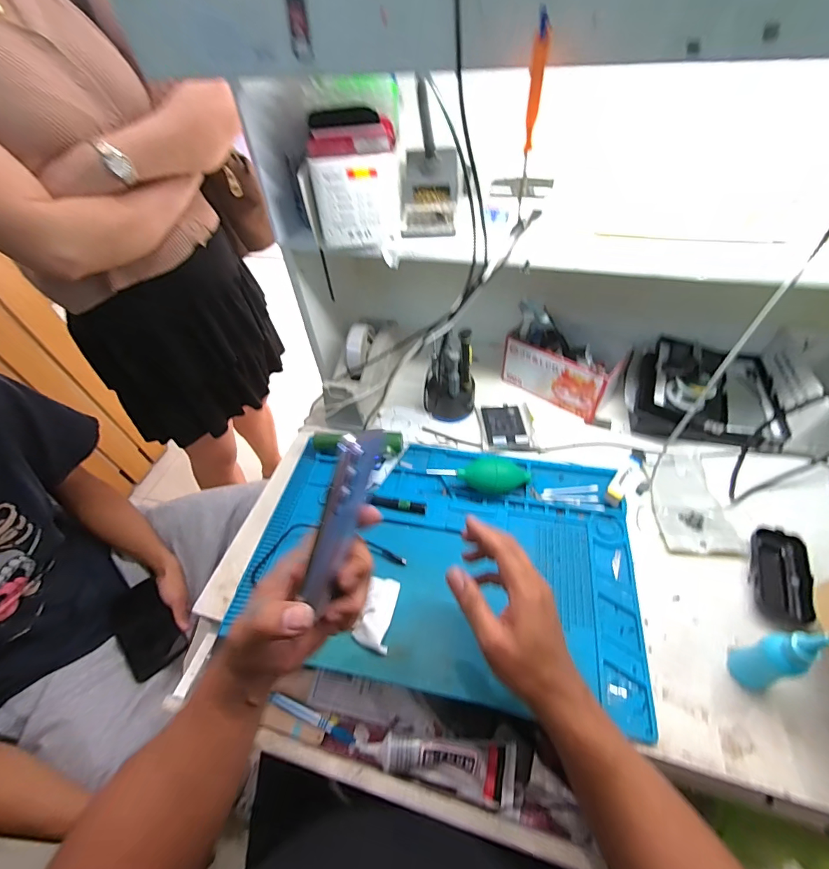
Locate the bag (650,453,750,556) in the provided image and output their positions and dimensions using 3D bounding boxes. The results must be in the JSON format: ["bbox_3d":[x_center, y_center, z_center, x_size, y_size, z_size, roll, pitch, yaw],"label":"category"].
[{"bbox_3d":[0.367,0.089,0.541,0.090,0.010,0.151,1,50,6],"label":"bag"}]

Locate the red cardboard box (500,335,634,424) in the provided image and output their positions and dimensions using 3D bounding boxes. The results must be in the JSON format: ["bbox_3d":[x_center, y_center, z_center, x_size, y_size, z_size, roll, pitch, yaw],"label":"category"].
[{"bbox_3d":[0.248,-0.116,0.670,0.177,0.087,0.103,31,60,27],"label":"red cardboard box"}]

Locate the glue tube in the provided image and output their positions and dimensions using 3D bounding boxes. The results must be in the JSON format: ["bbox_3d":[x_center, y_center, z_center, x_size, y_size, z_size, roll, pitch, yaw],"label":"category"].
[{"bbox_3d":[0.025,0.364,0.439,0.170,0.034,0.051,1,51,7],"label":"glue tube"}]

